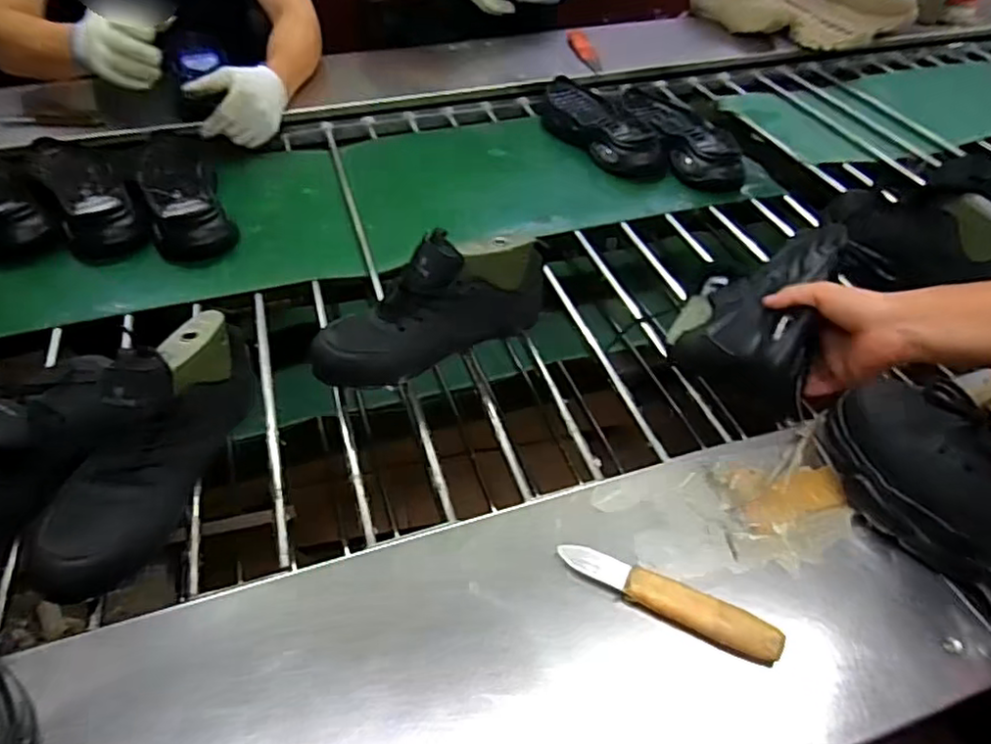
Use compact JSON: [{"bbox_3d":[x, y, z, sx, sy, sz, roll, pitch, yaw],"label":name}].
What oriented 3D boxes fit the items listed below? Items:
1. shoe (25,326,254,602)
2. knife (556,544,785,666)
[{"bbox_3d":[-0.295,0.050,0.529,0.089,0.112,0.250,6,45,5],"label":"shoe"},{"bbox_3d":[0.123,0.164,0.467,0.160,0.017,0.028,23,50,19],"label":"knife"}]

